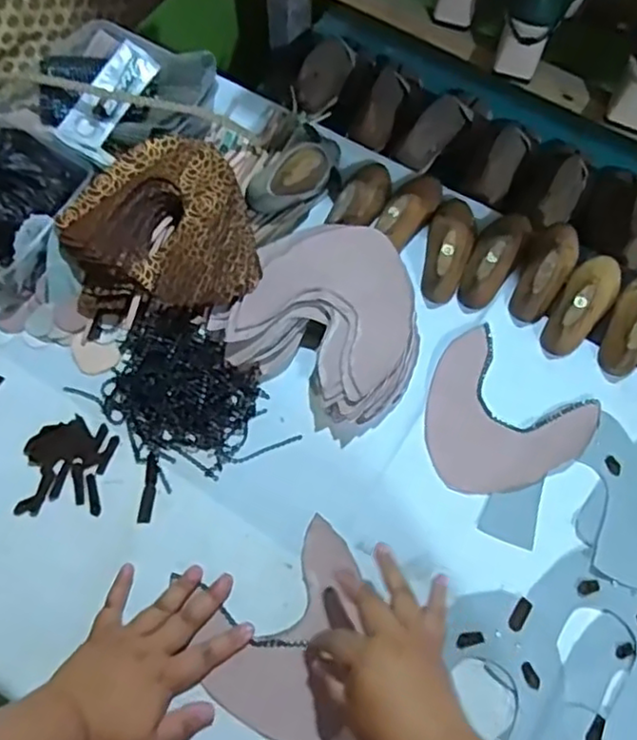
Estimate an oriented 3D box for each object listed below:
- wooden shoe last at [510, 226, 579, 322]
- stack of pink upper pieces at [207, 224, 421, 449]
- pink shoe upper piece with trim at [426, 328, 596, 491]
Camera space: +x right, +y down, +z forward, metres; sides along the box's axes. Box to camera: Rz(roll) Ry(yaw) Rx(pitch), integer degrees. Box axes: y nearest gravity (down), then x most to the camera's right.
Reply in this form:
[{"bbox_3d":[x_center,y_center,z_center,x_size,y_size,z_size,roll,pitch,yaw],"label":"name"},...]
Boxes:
[{"bbox_3d":[0.254,-0.118,0.711,0.048,0.055,0.134,26,66,10],"label":"wooden shoe last"},{"bbox_3d":[0.015,-0.052,0.667,0.193,0.062,0.189,33,68,13],"label":"stack of pink upper pieces"},{"bbox_3d":[0.177,0.051,0.657,0.161,0.005,0.161,41,69,16],"label":"pink shoe upper piece with trim"}]

